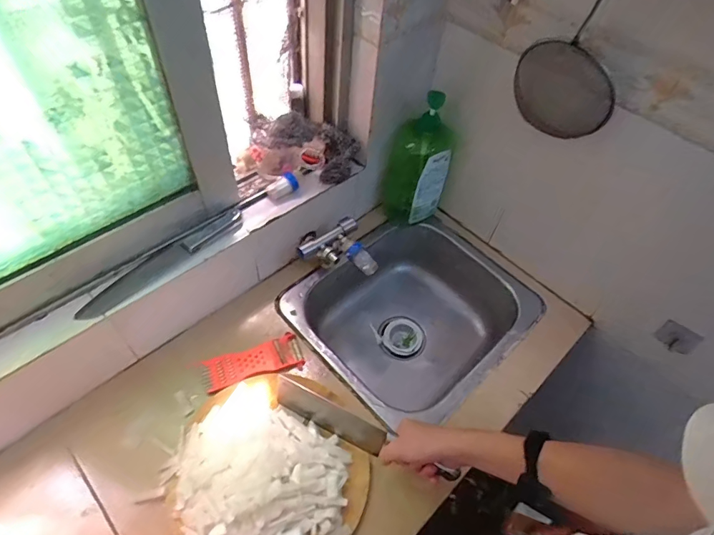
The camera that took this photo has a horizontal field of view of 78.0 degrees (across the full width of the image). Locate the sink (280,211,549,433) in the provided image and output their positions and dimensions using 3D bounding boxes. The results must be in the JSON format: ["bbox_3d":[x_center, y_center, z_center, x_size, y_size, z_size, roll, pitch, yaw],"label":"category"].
[{"bbox_3d":[0.105,0.107,0.919,0.412,0.189,0.378,-35,64,-27],"label":"sink"}]

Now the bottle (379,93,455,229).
[{"bbox_3d":[0.119,-0.204,0.862,0.115,0.250,0.088,21,55,10],"label":"bottle"}]

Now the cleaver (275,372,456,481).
[{"bbox_3d":[0.005,0.244,0.662,0.294,0.066,0.035,21,54,19],"label":"cleaver"}]

